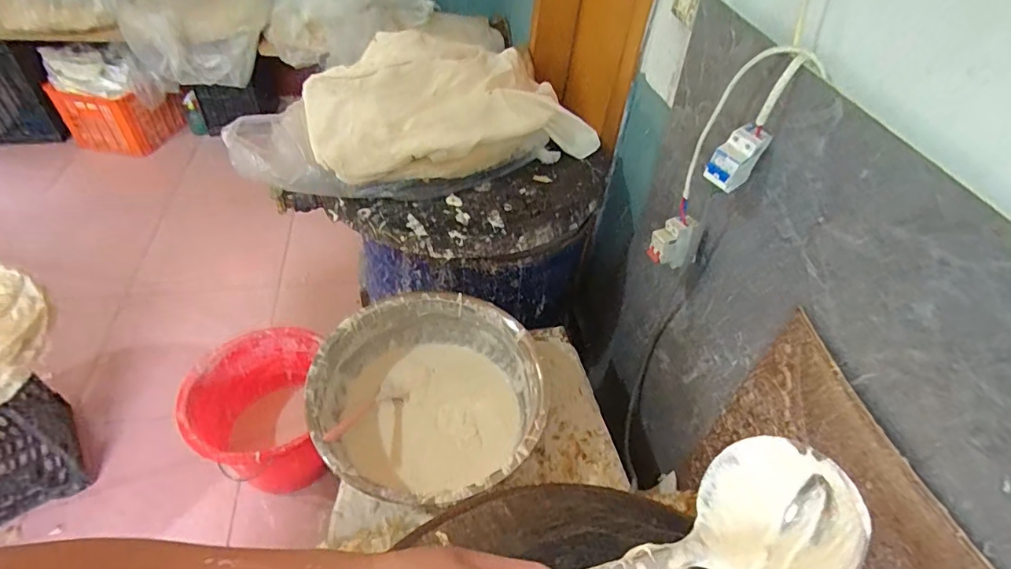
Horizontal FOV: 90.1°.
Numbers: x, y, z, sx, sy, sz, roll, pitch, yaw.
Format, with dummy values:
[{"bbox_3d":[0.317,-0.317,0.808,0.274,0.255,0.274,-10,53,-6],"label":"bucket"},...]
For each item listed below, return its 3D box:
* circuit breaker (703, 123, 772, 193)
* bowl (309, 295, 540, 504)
[{"bbox_3d":[0.306,-0.167,0.663,0.079,0.076,0.049,-31,57,-30],"label":"circuit breaker"},{"bbox_3d":[-0.135,0.201,0.888,0.358,0.156,0.376,3,47,-3],"label":"bowl"}]

